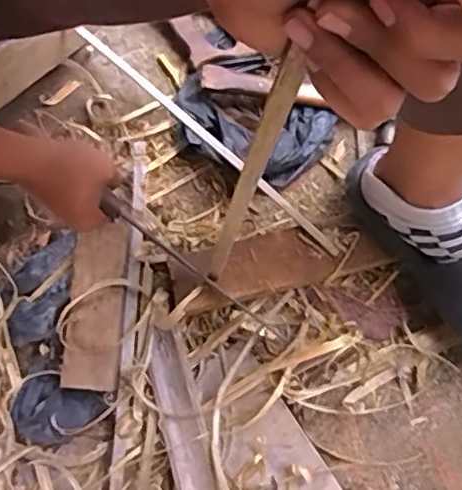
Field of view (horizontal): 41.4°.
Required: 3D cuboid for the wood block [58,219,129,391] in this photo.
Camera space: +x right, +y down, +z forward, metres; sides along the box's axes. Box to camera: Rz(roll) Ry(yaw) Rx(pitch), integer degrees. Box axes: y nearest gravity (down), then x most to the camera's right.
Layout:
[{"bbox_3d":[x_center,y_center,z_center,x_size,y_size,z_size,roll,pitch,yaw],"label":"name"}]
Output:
[{"bbox_3d":[-0.149,0.065,0.658,0.061,0.014,0.175,3,77,0],"label":"wood block"}]

